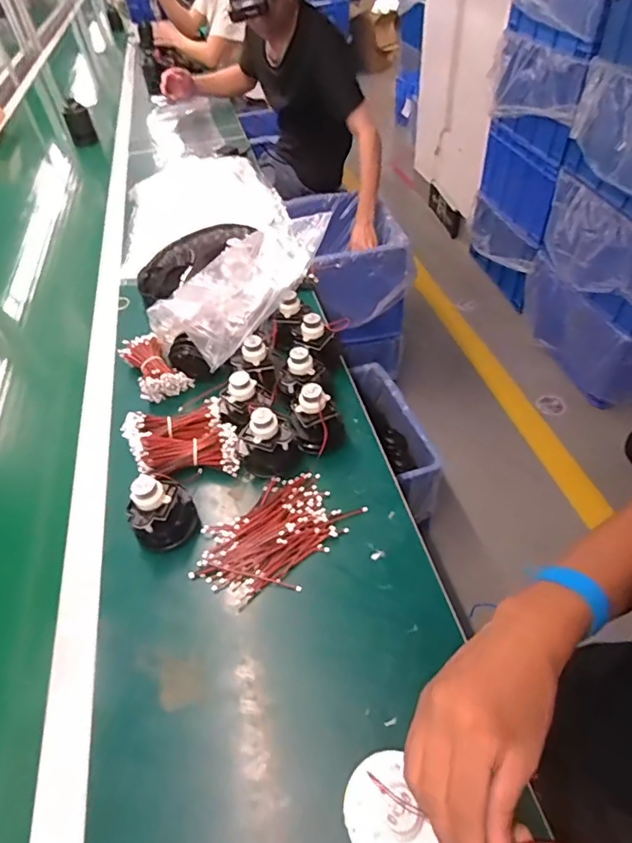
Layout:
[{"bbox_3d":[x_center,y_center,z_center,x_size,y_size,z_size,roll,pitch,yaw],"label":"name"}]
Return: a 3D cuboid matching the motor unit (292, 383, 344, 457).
[{"bbox_3d":[0.002,-0.002,0.608,0.064,0.078,0.054,-7,48,-1],"label":"motor unit"}]

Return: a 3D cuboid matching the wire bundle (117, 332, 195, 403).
[{"bbox_3d":[-0.238,-0.083,0.735,0.070,0.040,0.118,-27,51,-17],"label":"wire bundle"}]

